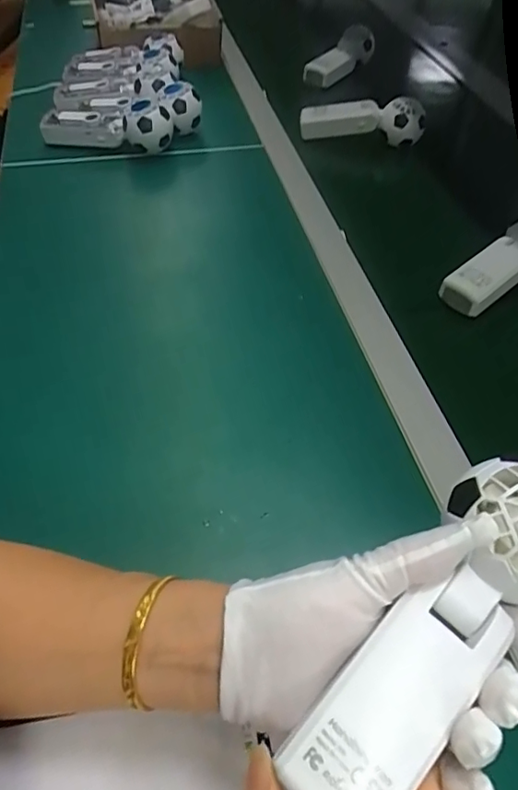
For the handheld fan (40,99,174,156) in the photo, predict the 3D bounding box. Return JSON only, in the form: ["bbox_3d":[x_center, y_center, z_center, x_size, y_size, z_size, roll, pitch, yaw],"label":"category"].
[{"bbox_3d":[-0.197,-0.350,0.665,0.162,0.053,0.046,11,50,5],"label":"handheld fan"}]

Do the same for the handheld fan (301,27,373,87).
[{"bbox_3d":[0.135,-0.579,0.875,0.048,0.058,0.156,29,55,25],"label":"handheld fan"}]

